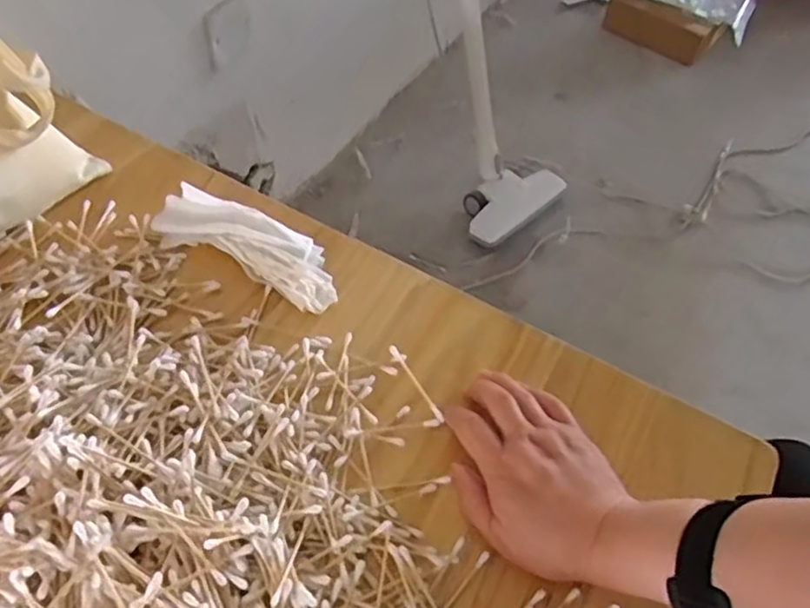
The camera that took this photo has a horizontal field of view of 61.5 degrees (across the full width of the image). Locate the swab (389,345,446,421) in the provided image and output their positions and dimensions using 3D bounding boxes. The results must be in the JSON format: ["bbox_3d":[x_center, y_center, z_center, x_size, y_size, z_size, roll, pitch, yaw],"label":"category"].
[{"bbox_3d":[0.008,0.061,0.527,0.007,0.008,0.076,-24,58,-20],"label":"swab"}]

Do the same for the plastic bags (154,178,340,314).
[{"bbox_3d":[-0.131,-0.051,0.571,0.170,0.028,0.054,24,54,13],"label":"plastic bags"}]

